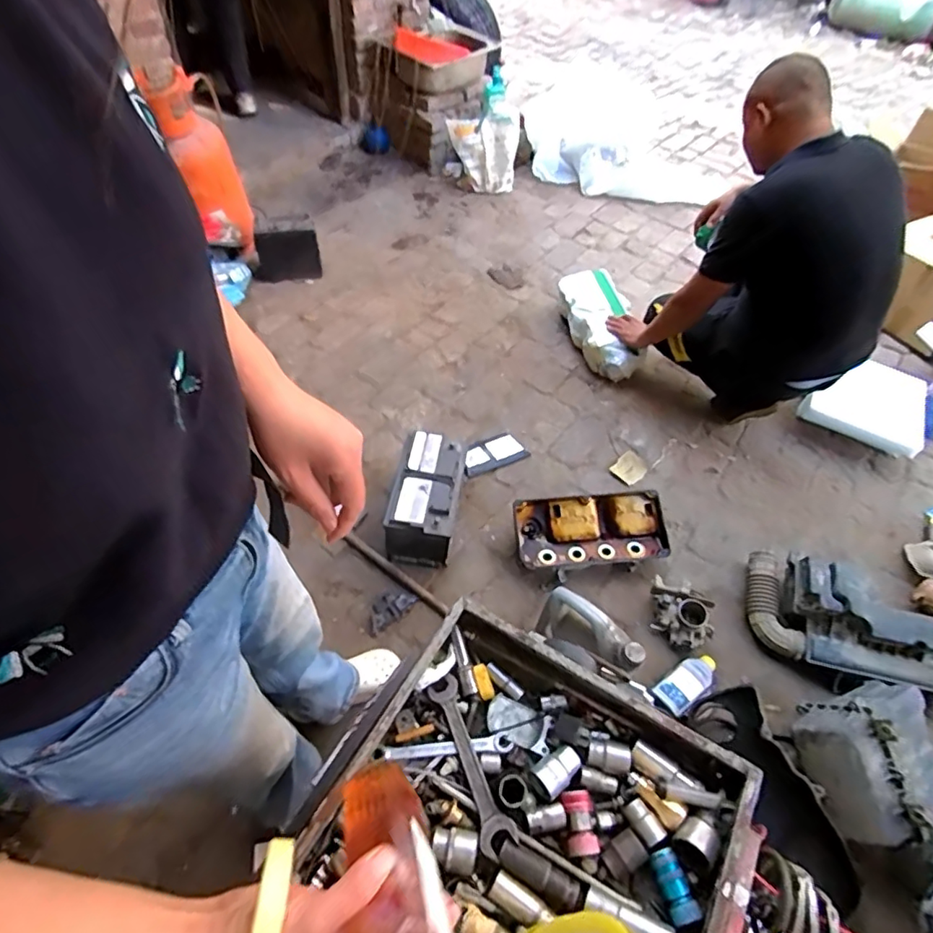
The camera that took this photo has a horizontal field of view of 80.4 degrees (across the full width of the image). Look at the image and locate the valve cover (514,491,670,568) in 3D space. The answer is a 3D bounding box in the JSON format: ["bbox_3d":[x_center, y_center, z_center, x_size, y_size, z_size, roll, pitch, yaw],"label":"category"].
[{"bbox_3d":[0.340,0.171,1.501,0.403,0.082,0.178,-5,54,-6],"label":"valve cover"}]

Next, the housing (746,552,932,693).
[{"bbox_3d":[0.929,0.391,1.305,0.506,0.158,0.226,29,58,18],"label":"housing"}]

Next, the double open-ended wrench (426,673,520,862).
[{"bbox_3d":[0.002,0.303,0.572,0.035,0.008,0.171,-18,55,-16],"label":"double open-ended wrench"}]

